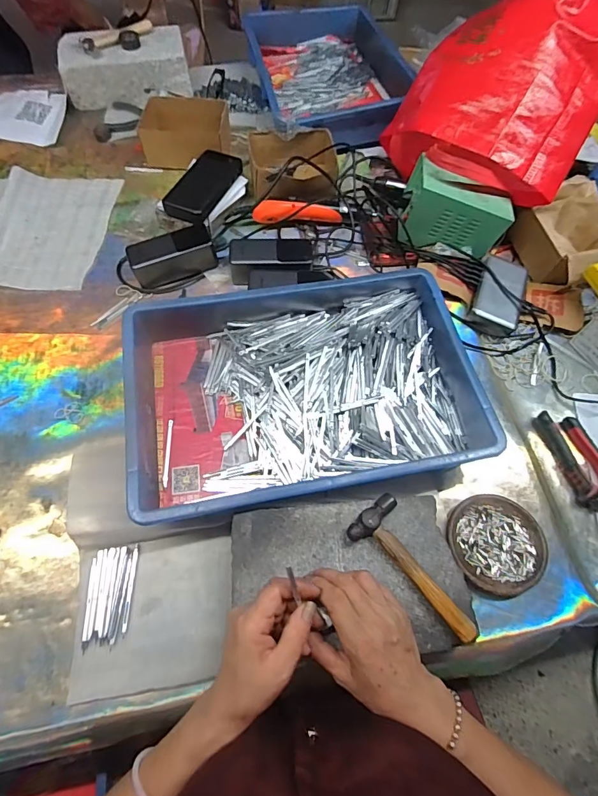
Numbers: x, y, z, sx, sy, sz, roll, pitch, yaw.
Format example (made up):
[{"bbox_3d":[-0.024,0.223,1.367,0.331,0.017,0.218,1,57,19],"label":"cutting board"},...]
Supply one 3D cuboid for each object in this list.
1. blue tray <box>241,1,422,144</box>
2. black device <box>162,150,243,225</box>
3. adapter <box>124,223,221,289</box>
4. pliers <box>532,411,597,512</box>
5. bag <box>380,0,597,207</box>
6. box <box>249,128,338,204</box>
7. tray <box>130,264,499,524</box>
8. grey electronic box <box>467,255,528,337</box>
[{"bbox_3d":[0.064,-0.691,0.874,0.299,0.084,0.444,-11,66,-9],"label":"blue tray"},{"bbox_3d":[-0.163,-0.365,0.699,0.074,0.026,0.155,25,65,8],"label":"black device"},{"bbox_3d":[-0.201,-0.227,0.657,0.128,0.055,0.056,-20,67,-13],"label":"adapter"},{"bbox_3d":[0.399,0.113,0.552,0.060,0.016,0.209,-16,66,-11],"label":"pliers"},{"bbox_3d":[0.322,-0.475,0.636,0.320,0.207,0.258,15,64,3],"label":"bag"},{"bbox_3d":[-0.012,-0.414,0.729,0.152,0.078,0.142,-3,65,-5],"label":"box"},{"bbox_3d":[0.004,-0.015,0.551,0.437,0.078,0.297,-9,65,-8],"label":"tray"},{"bbox_3d":[0.326,-0.168,0.670,0.073,0.040,0.129,22,65,7],"label":"grey electronic box"}]

